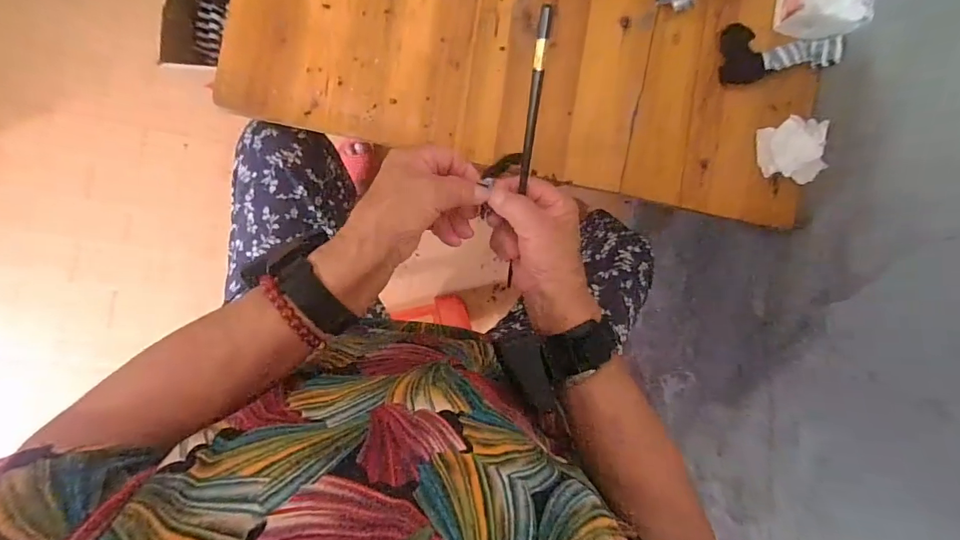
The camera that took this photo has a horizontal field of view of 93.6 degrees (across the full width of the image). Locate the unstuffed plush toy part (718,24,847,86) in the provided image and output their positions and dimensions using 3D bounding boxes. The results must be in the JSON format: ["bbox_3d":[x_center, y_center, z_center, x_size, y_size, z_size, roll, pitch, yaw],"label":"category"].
[{"bbox_3d":[0.403,-0.300,0.604,0.160,0.031,0.077,-9,93,-8],"label":"unstuffed plush toy part"}]

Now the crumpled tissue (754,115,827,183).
[{"bbox_3d":[0.423,-0.160,0.605,0.075,0.047,0.090,-13,94,-8],"label":"crumpled tissue"}]

